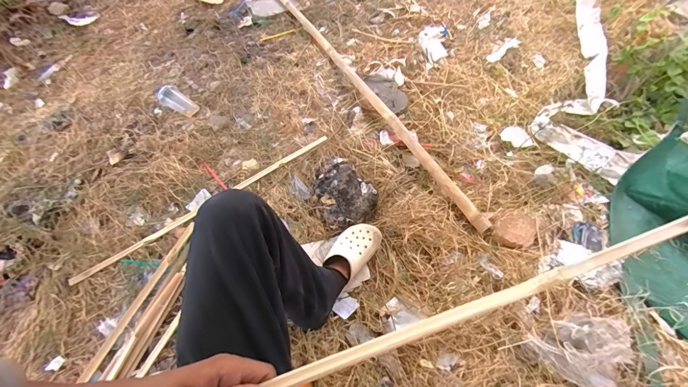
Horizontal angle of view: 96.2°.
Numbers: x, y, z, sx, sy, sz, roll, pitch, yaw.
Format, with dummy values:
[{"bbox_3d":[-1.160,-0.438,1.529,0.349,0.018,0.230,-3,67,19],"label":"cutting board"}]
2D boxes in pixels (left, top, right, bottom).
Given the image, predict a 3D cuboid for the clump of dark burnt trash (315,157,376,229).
[{"bbox_3d":[-0.002,-0.007,0.947,0.166,0.069,0.239,-20,56,-10],"label":"clump of dark burnt trash"}]

